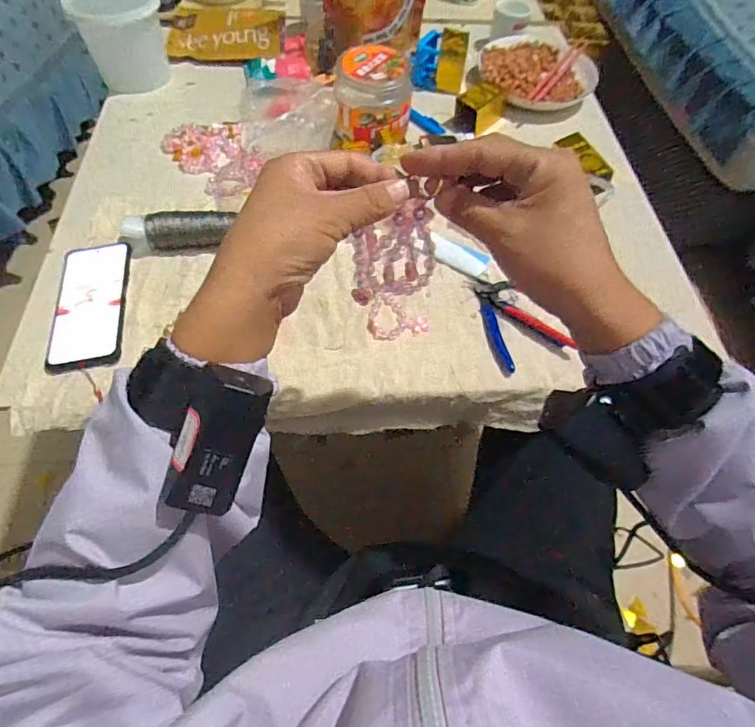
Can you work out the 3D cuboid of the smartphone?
[{"bbox_3d":[-0.316,-0.070,0.534,0.077,0.014,0.156,-8,59,-8],"label":"smartphone"}]

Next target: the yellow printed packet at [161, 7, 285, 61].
[{"bbox_3d":[-0.256,-0.550,0.809,0.200,0.061,0.092,4,59,0],"label":"yellow printed packet"}]

